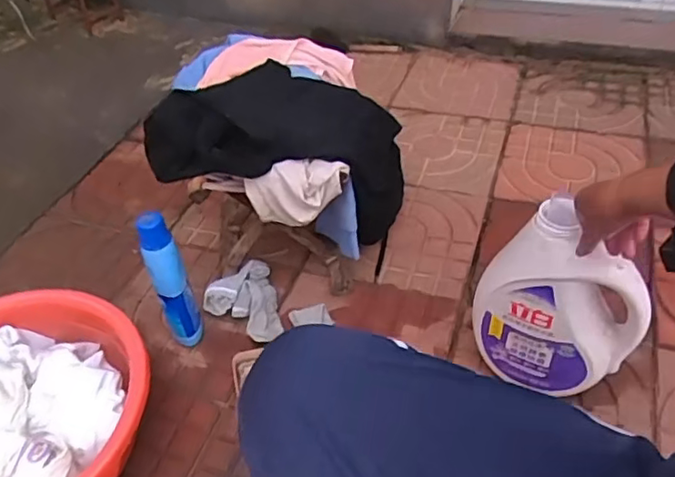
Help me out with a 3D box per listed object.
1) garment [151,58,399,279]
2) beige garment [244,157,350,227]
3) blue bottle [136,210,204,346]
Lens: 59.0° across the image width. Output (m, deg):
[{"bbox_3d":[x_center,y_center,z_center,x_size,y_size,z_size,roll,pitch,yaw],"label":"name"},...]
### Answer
[{"bbox_3d":[-0.067,-0.140,0.952,0.439,0.215,0.146,11,36,-28],"label":"garment"},{"bbox_3d":[-0.059,-0.065,0.893,0.146,0.097,0.042,-9,43,-5],"label":"beige garment"},{"bbox_3d":[-0.252,0.073,0.913,0.055,0.250,0.056,-18,45,-14],"label":"blue bottle"}]

